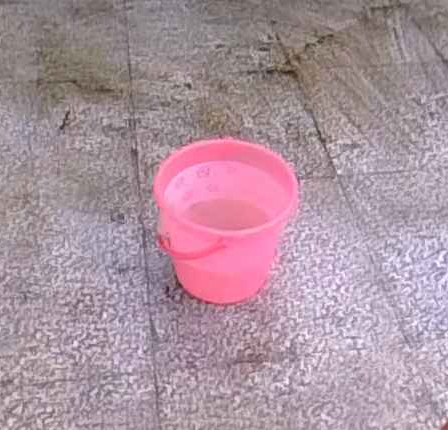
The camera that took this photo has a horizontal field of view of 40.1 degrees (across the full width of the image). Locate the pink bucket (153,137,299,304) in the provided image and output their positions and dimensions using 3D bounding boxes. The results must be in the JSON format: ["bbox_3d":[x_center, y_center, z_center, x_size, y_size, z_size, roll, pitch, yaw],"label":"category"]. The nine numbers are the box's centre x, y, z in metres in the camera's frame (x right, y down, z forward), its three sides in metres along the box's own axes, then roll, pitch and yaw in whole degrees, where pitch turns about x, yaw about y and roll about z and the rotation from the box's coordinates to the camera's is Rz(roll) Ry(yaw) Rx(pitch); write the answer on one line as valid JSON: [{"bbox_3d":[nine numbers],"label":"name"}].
[{"bbox_3d":[0.015,0.031,1.503,0.340,0.297,0.326,2,45,-2],"label":"pink bucket"}]

